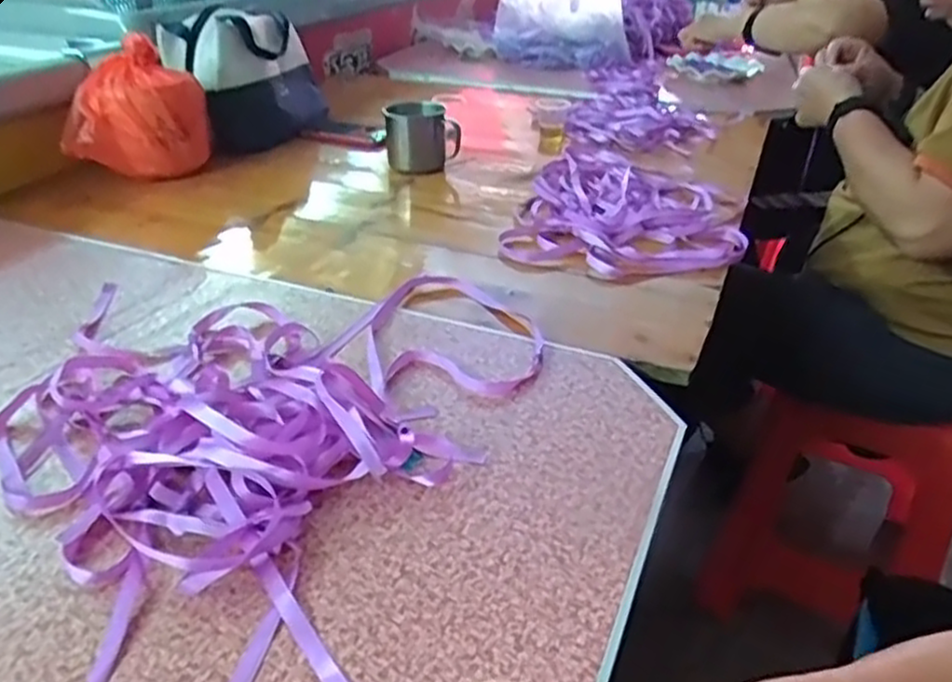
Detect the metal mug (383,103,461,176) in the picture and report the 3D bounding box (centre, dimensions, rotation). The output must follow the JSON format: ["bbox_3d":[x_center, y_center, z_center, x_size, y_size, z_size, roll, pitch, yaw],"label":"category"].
[{"bbox_3d":[-0.069,-0.270,1.005,0.078,0.093,0.082,24,37,30],"label":"metal mug"}]

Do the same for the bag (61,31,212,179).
[{"bbox_3d":[-0.429,-0.285,0.944,0.161,0.159,0.095,-5,32,-12],"label":"bag"}]

